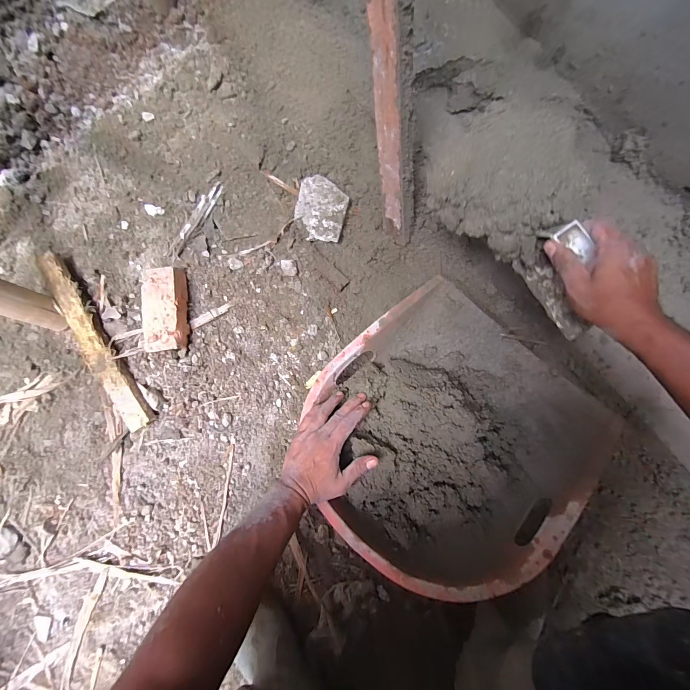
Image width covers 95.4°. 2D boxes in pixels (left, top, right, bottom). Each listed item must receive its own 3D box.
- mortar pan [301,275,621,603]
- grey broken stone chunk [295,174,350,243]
[{"bbox_3d":[0.161,0.139,0.503,0.418,0.121,0.398,-43,84,-1],"label":"mortar pan"},{"bbox_3d":[-0.048,-0.270,0.632,0.099,0.033,0.113,16,86,4],"label":"grey broken stone chunk"}]

